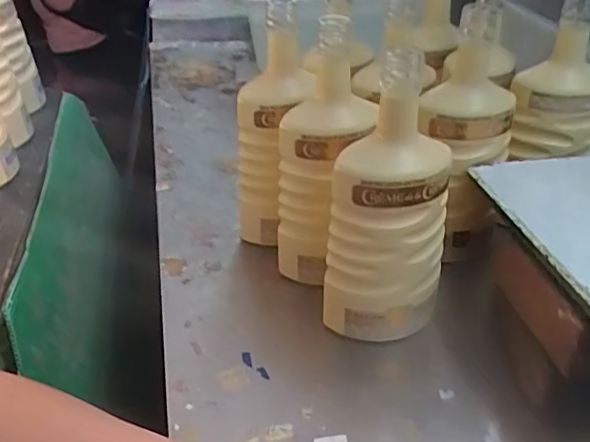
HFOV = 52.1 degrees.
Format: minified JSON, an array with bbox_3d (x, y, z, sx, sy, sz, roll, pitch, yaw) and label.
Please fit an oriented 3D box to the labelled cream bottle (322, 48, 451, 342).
[{"bbox_3d":[0.075,-0.008,0.489,0.071,0.240,0.088,25,44,35],"label":"labelled cream bottle"}]

